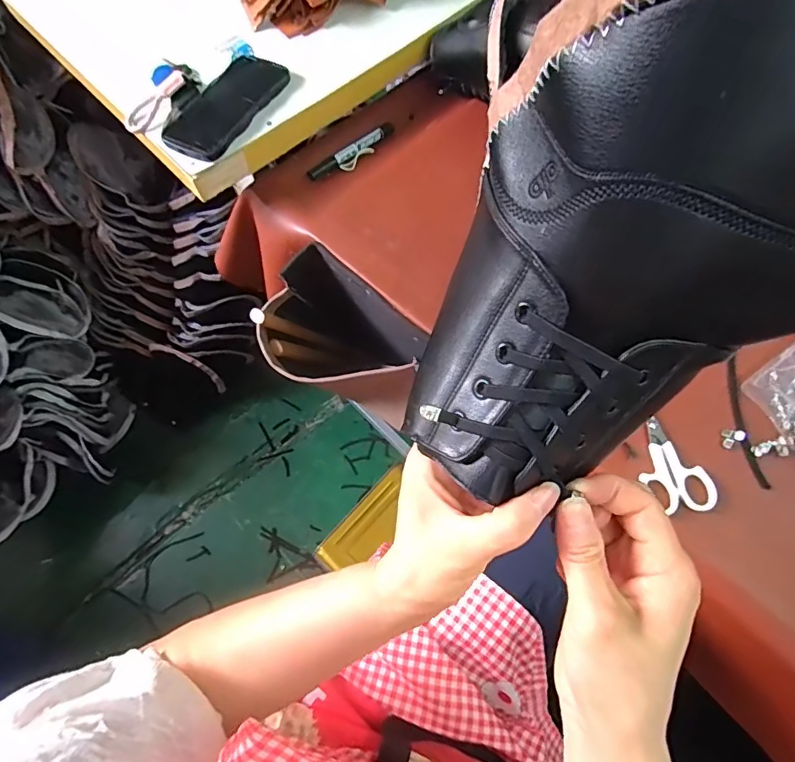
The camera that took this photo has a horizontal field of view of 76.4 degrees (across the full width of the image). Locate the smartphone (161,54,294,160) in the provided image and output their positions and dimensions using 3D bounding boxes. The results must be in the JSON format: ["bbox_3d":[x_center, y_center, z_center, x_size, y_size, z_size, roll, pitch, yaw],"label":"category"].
[{"bbox_3d":[-0.203,-0.332,0.603,0.085,0.011,0.171,22,68,12],"label":"smartphone"}]

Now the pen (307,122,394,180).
[{"bbox_3d":[-0.059,-0.300,0.659,0.132,0.013,0.022,-36,69,-13],"label":"pen"}]

